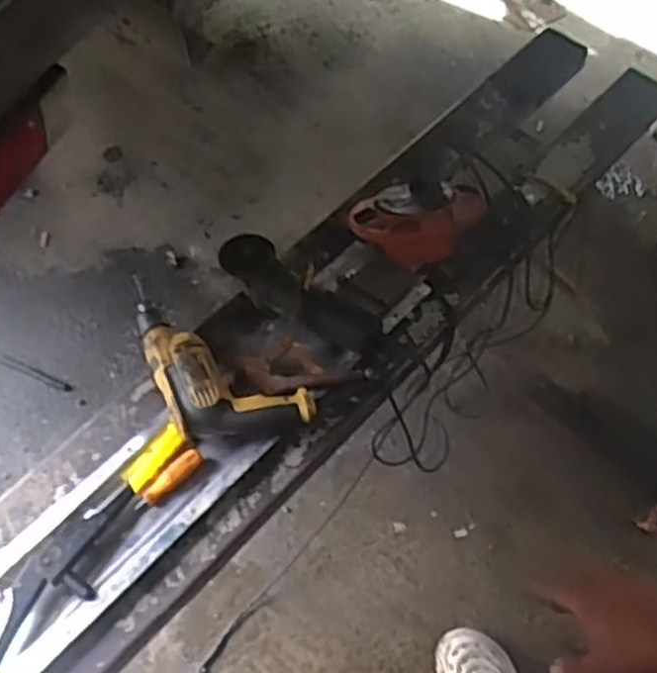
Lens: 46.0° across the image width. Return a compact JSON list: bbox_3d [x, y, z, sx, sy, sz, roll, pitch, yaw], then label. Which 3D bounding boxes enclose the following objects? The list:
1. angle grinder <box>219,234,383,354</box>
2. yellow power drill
[{"bbox_3d":[-0.040,-0.055,1.111,0.254,0.078,0.071,34,66,15],"label":"angle grinder"},{"bbox_3d":[-0.182,0.050,1.076,0.325,0.061,0.149,38,67,17],"label":"yellow power drill"}]

